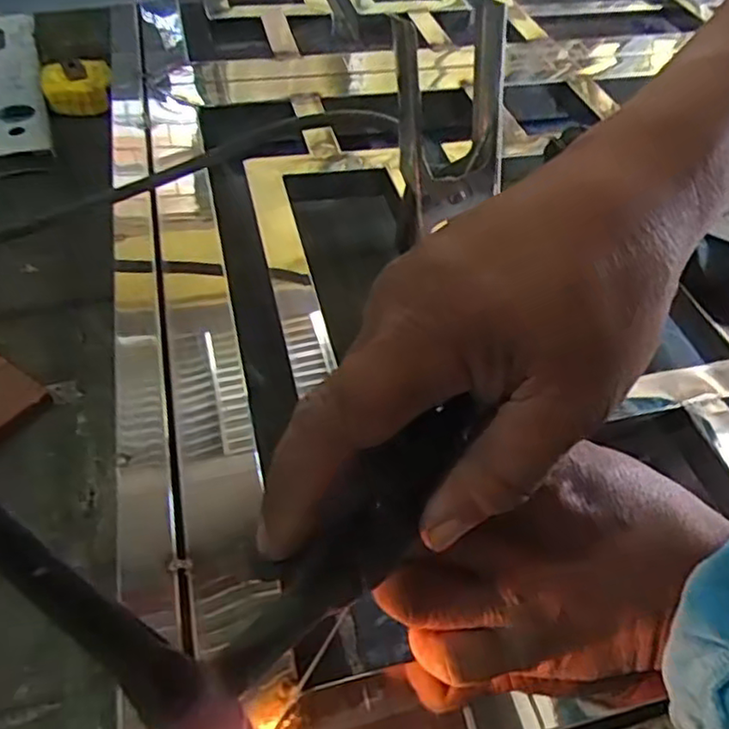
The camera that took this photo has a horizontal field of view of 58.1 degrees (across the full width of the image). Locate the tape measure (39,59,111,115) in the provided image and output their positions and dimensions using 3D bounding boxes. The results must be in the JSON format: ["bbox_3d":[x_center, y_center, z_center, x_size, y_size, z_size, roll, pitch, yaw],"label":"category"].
[{"bbox_3d":[-0.270,-0.263,0.614,0.060,0.041,0.052,-13,46,-16],"label":"tape measure"}]

